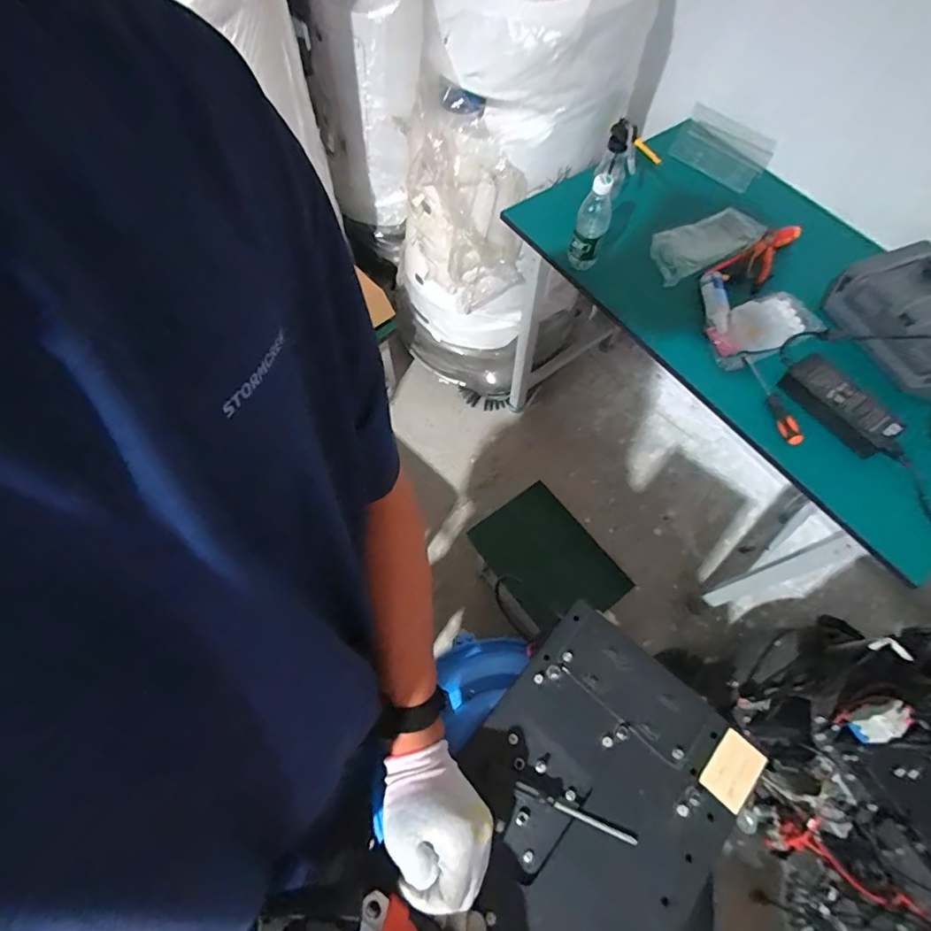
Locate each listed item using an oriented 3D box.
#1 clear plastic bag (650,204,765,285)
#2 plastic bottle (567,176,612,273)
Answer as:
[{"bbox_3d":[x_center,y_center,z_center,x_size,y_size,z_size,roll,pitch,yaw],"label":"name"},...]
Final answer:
[{"bbox_3d":[0.504,-0.472,1.056,0.264,0.034,0.131,-24,66,-14],"label":"clear plastic bag"},{"bbox_3d":[0.238,-0.453,0.956,0.062,0.181,0.054,22,64,9],"label":"plastic bottle"}]

